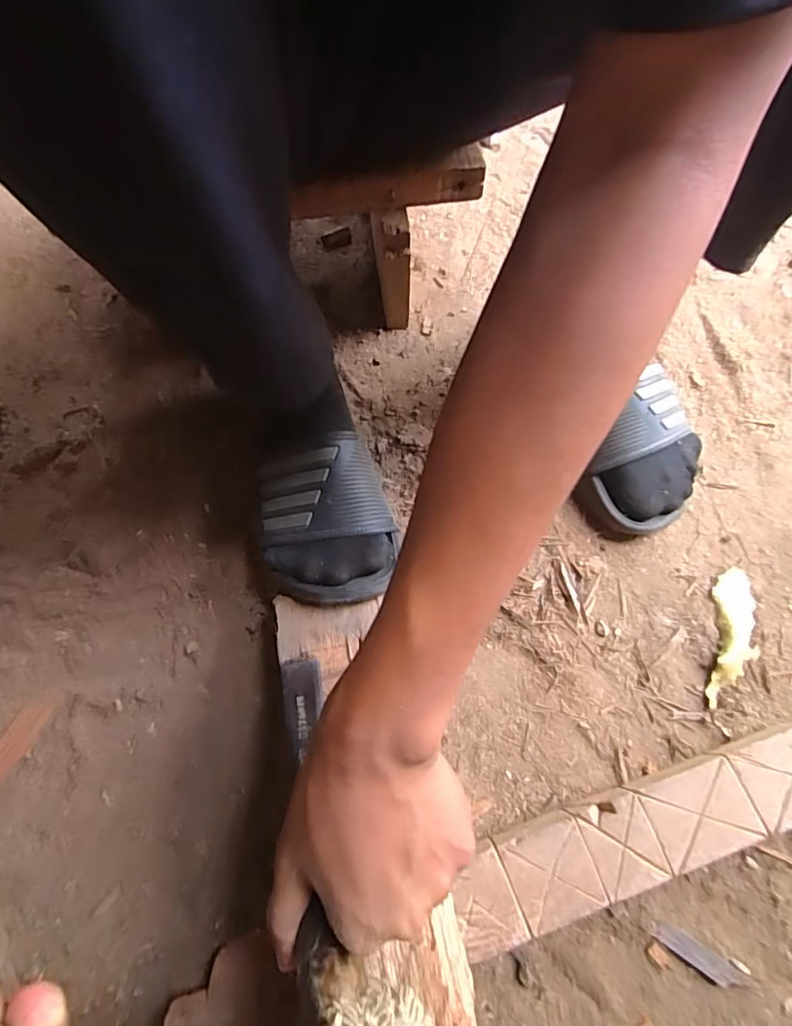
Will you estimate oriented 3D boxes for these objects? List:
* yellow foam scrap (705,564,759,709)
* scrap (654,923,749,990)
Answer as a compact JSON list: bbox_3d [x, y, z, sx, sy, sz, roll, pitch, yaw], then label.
[{"bbox_3d":[0.270,0.097,0.411,0.036,0.006,0.114,15,66,7],"label":"yellow foam scrap"},{"bbox_3d":[0.196,0.287,0.335,0.056,0.004,0.013,31,69,14],"label":"scrap"}]

